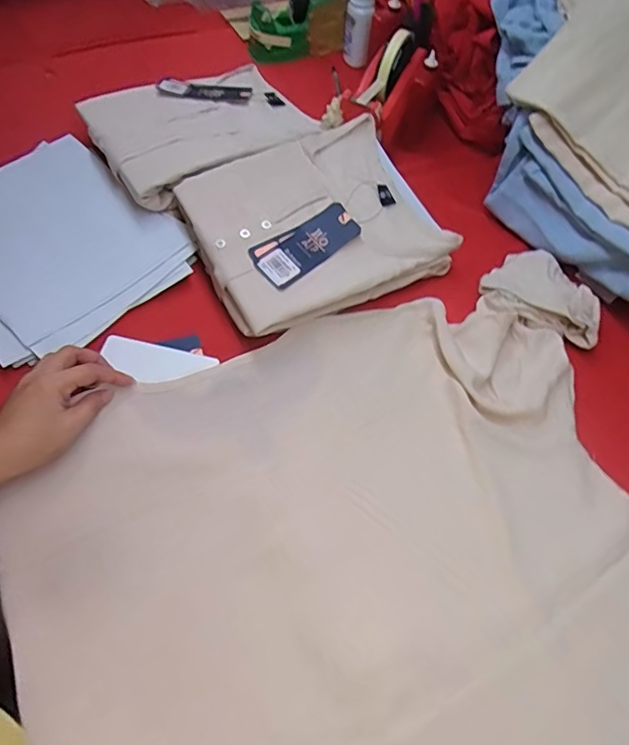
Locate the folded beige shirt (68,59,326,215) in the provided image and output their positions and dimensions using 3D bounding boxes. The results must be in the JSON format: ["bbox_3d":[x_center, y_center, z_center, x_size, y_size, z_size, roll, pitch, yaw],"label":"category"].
[{"bbox_3d":[-0.147,-0.319,0.639,0.255,0.035,0.223,-20,63,-20],"label":"folded beige shirt"}]

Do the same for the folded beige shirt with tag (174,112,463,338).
[{"bbox_3d":[-0.002,-0.167,0.575,0.261,0.066,0.217,-19,62,-19],"label":"folded beige shirt with tag"}]

